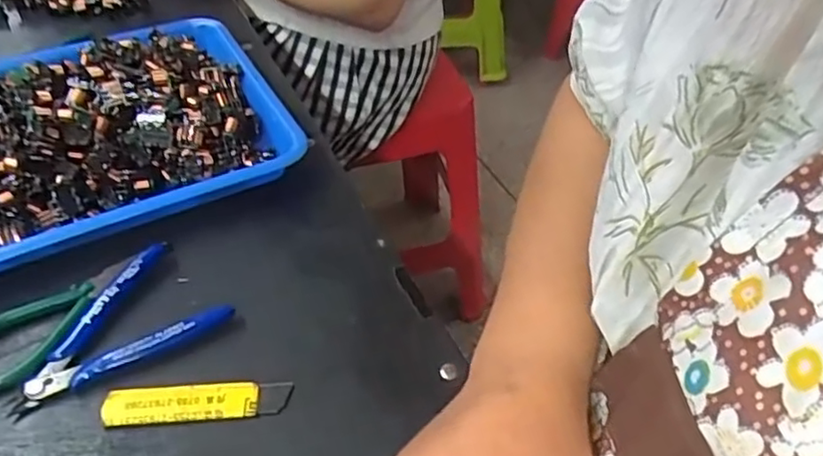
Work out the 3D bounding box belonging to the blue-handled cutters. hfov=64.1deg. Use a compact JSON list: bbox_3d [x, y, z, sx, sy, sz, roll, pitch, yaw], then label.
[{"bbox_3d":[-0.177,0.056,0.385,0.117,0.016,0.074,-27,49,-26],"label":"blue-handled cutters"}]

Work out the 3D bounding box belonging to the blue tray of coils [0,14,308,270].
[{"bbox_3d":[-0.267,-0.070,0.483,0.330,0.076,0.237,-19,46,-19],"label":"blue tray of coils"}]

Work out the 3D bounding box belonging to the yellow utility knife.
[{"bbox_3d":[-0.114,0.092,0.351,0.096,0.007,0.021,-4,43,-4],"label":"yellow utility knife"}]

